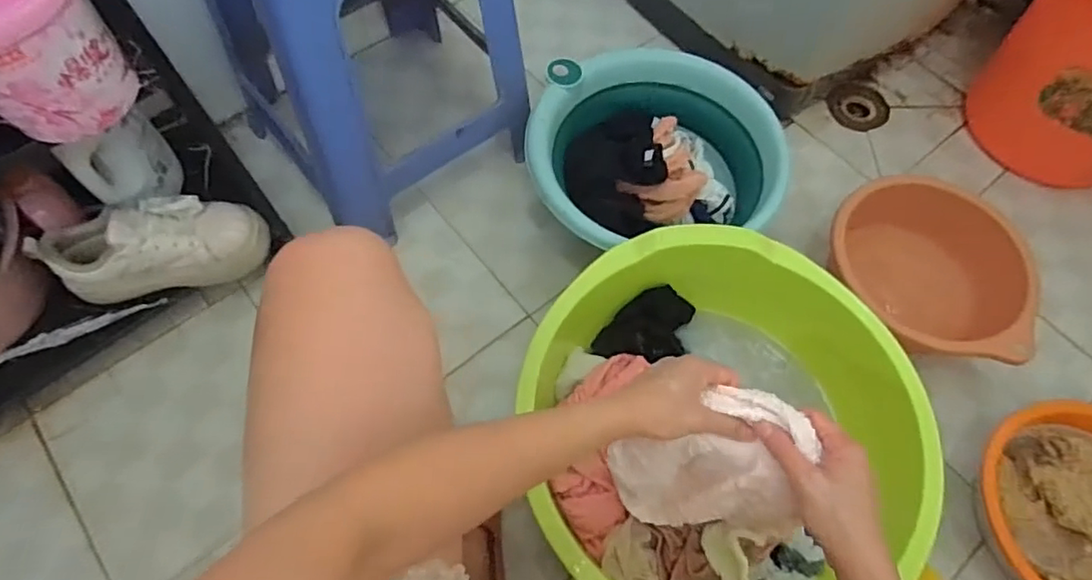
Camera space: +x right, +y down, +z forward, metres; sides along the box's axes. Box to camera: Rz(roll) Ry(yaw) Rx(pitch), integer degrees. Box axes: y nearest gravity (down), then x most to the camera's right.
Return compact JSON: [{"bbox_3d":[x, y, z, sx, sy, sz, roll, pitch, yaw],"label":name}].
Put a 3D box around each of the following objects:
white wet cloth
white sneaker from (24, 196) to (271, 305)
[{"bbox_3d":[0.141,0.161,0.533,0.160,0.159,0.032,8,26,22],"label":"white wet cloth"},{"bbox_3d":[-0.488,-0.051,0.761,0.245,0.119,0.091,-16,66,-9],"label":"white sneaker"}]

